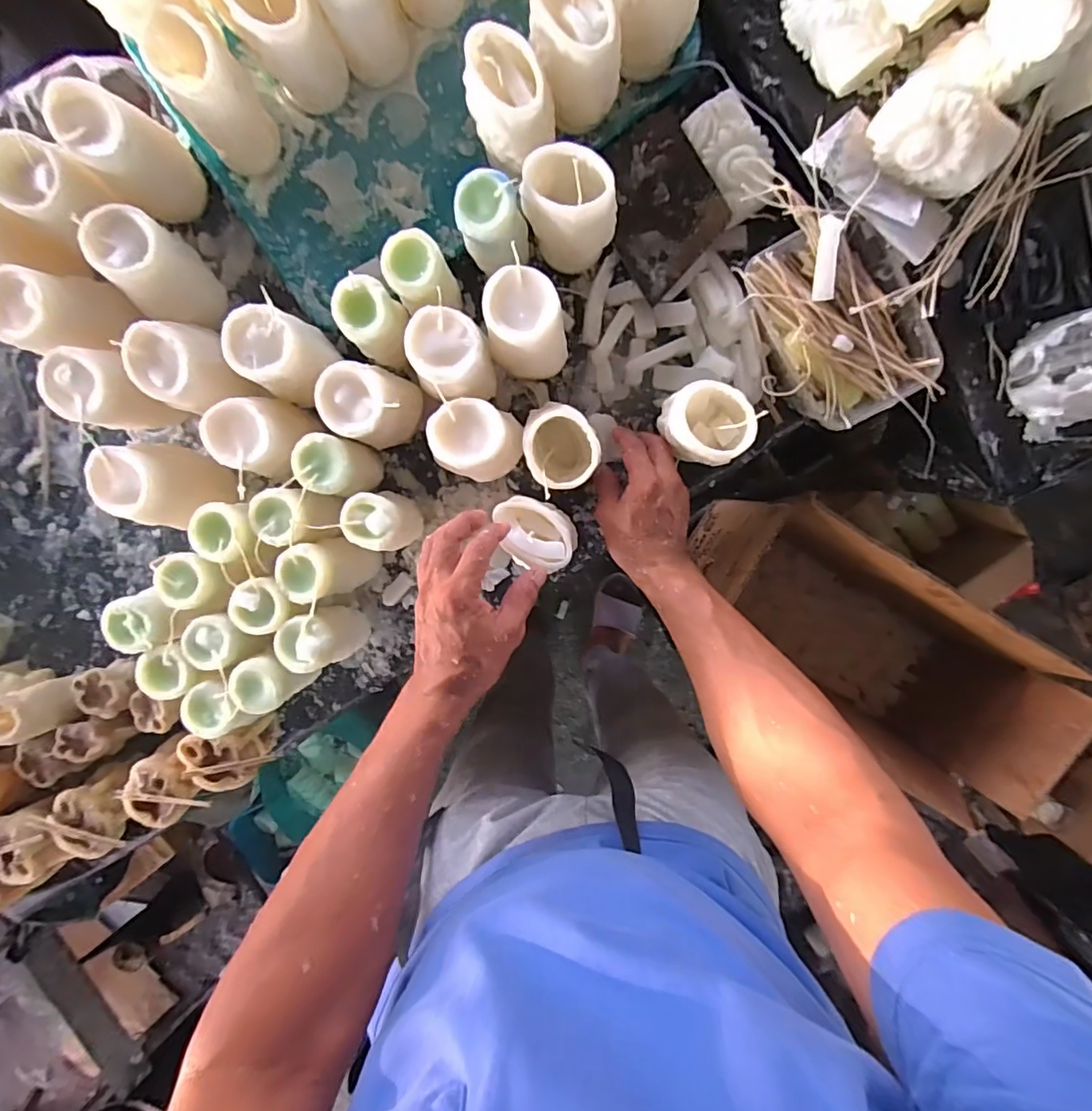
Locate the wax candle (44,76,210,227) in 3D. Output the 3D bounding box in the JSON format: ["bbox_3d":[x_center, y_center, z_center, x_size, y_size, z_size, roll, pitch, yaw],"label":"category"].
[{"bbox_3d":[-0.353,-0.345,0.465,0.066,0.114,0.069,41,97,-4],"label":"wax candle"}]

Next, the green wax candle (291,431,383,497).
[{"bbox_3d":[-0.192,-0.082,0.501,0.051,0.089,0.055,3,98,1],"label":"green wax candle"}]

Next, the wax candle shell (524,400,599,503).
[{"bbox_3d":[0.011,-0.099,0.497,0.066,0.091,0.070,-37,96,6],"label":"wax candle shell"}]

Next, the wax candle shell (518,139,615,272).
[{"bbox_3d":[0.020,-0.298,0.460,0.069,0.081,0.075,-42,95,6],"label":"wax candle shell"}]

